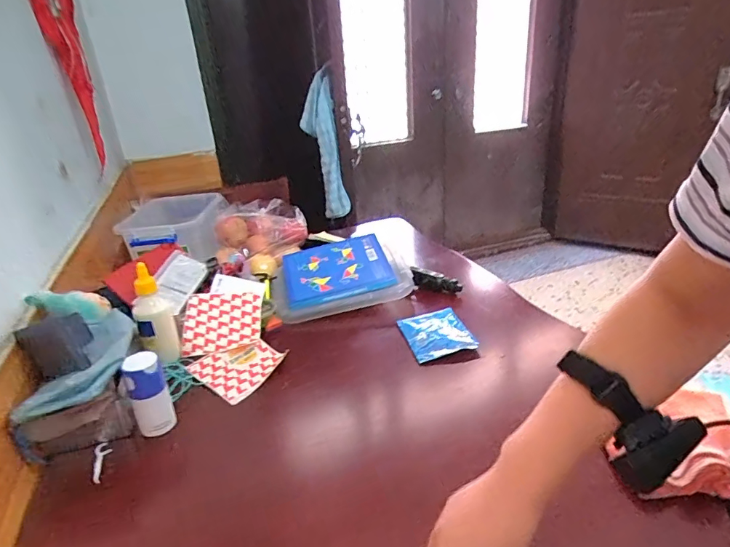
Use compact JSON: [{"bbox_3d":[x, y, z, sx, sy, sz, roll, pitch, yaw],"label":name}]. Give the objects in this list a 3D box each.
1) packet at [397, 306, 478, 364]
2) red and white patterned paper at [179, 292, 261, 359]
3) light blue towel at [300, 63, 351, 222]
[{"bbox_3d":[0.128,0.104,0.820,0.112,0.015,0.148,-8,25,-8],"label":"packet"},{"bbox_3d":[-0.263,0.089,0.831,0.135,0.006,0.124,-3,53,-9],"label":"red and white patterned paper"},{"bbox_3d":[-0.140,-0.423,1.528,0.121,0.499,0.149,-7,25,-7],"label":"light blue towel"}]

